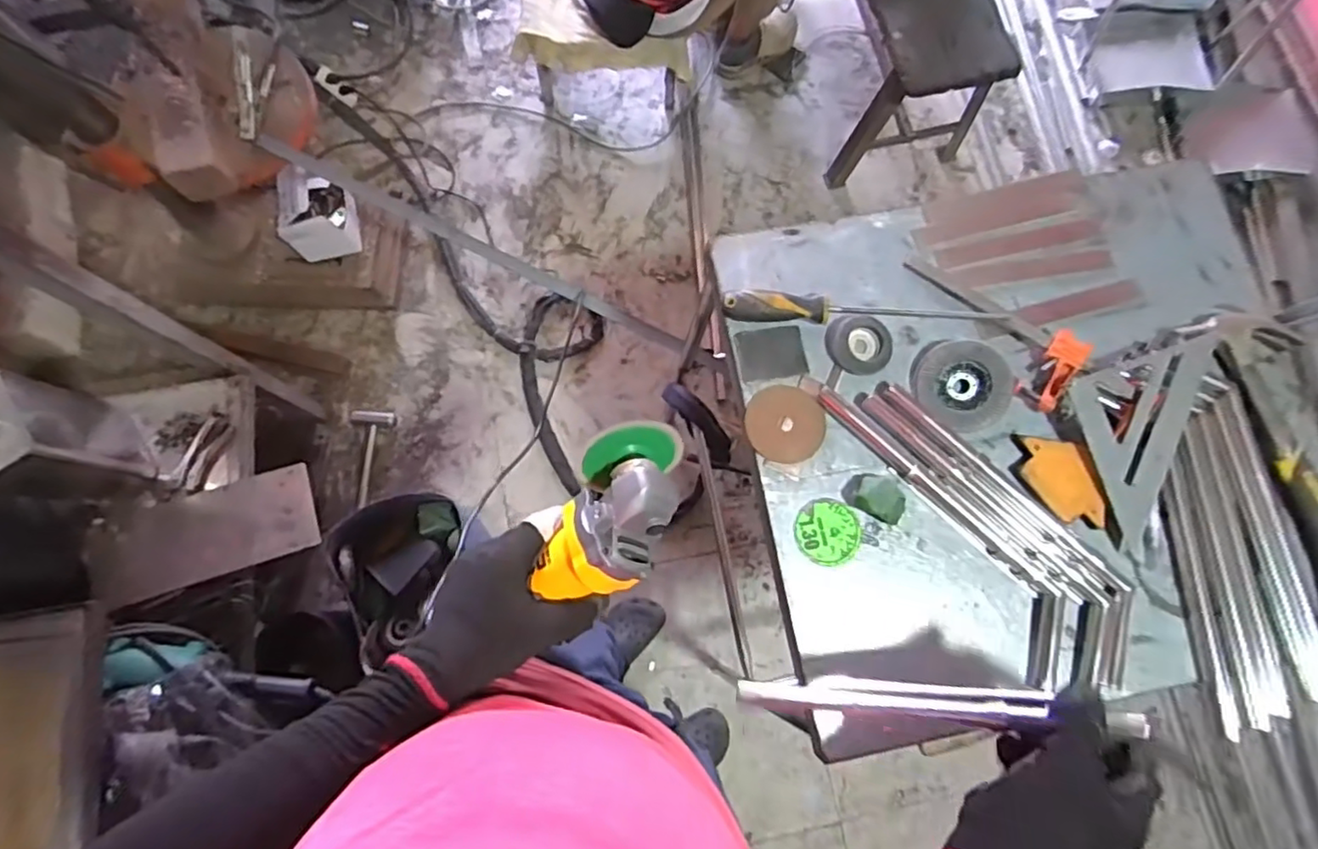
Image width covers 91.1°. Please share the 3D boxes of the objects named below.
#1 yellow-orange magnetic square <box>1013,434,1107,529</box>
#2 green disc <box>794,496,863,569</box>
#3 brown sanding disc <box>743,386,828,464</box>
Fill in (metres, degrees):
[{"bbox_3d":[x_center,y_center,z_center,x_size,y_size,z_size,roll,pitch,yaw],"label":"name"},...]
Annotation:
[{"bbox_3d":[0.412,0.057,0.660,0.055,0.016,0.109,-23,77,-6],"label":"yellow-orange magnetic square"},{"bbox_3d":[0.173,0.110,0.657,0.067,0.004,0.064,13,76,2],"label":"green disc"},{"bbox_3d":[0.132,-0.001,0.676,0.080,0.006,0.079,-1,80,4],"label":"brown sanding disc"}]

